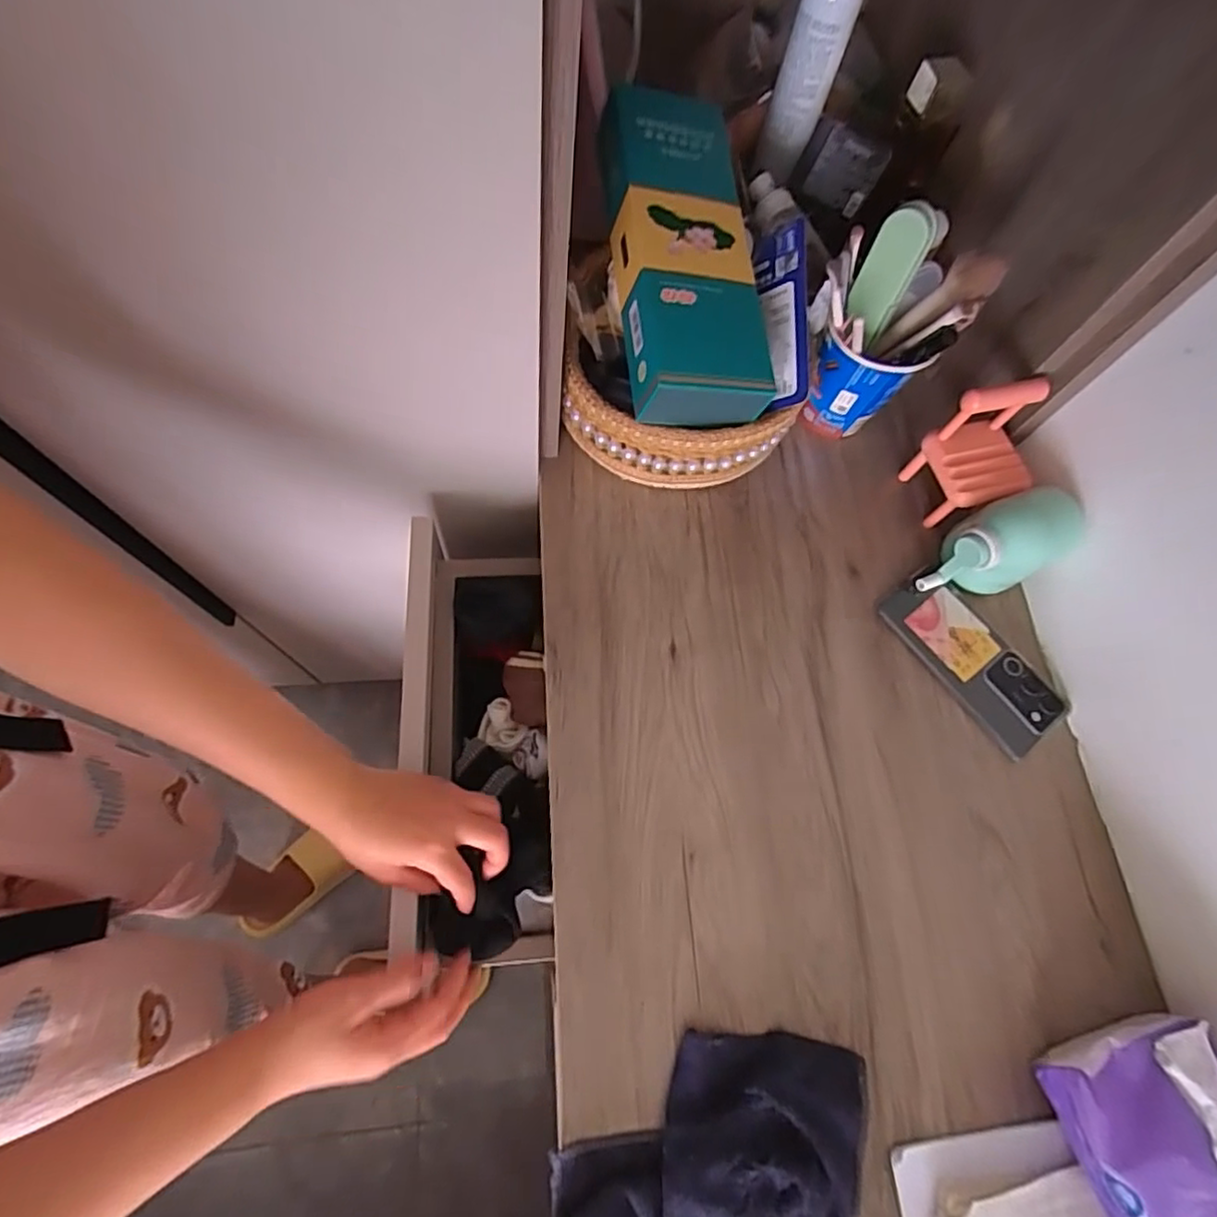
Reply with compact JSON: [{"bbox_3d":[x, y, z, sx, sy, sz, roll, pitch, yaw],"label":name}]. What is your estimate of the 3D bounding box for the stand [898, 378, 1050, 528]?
[{"bbox_3d":[0.319,-0.127,0.548,0.074,0.118,0.074,-11,70,-11],"label":"stand"}]

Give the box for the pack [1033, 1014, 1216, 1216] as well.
[{"bbox_3d":[0.346,0.327,0.375,0.102,0.085,0.136,-12,71,-10],"label":"pack"}]

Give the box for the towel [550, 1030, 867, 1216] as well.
[{"bbox_3d":[0.069,0.331,0.393,0.173,0.026,0.137,21,68,1],"label":"towel"}]

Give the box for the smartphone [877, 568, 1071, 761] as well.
[{"bbox_3d":[0.311,0.039,0.534,0.076,0.008,0.160,-34,76,-17],"label":"smartphone"}]

